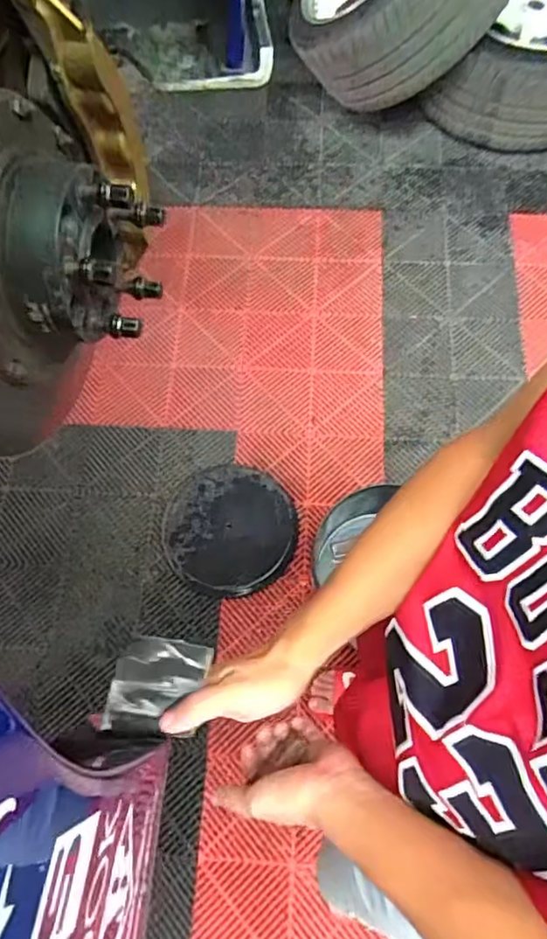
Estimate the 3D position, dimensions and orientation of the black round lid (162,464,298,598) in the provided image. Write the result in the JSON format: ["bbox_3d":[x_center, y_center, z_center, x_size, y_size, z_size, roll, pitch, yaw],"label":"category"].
[{"bbox_3d":[-0.109,0.143,1.444,0.319,0.030,0.324,0,69,1],"label":"black round lid"}]

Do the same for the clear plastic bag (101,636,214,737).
[{"bbox_3d":[-0.088,0.167,0.449,0.071,0.017,0.067,5,69,3],"label":"clear plastic bag"}]

